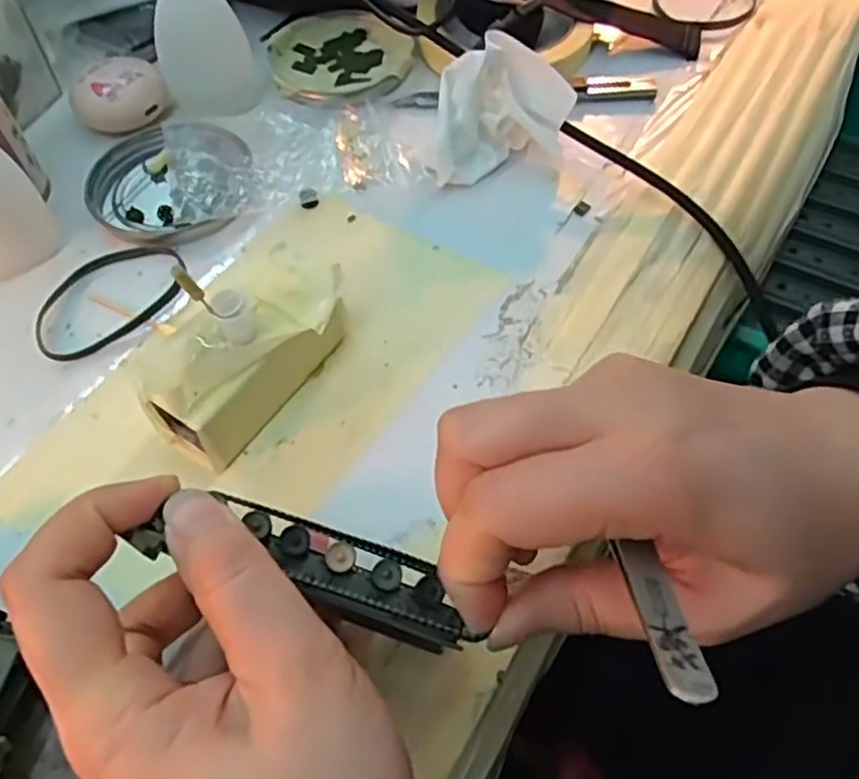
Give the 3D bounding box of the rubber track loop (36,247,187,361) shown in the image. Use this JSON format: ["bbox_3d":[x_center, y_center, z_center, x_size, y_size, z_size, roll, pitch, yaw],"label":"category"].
[{"bbox_3d":[-0.141,-0.041,0.313,0.070,0.004,0.045,-34,62,-19],"label":"rubber track loop"}]

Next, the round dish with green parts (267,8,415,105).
[{"bbox_3d":[-0.051,-0.186,0.401,0.079,0.011,0.078,4,57,4],"label":"round dish with green parts"}]

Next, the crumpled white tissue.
[{"bbox_3d":[0.031,-0.132,0.340,0.070,0.045,0.048,-2,57,0],"label":"crumpled white tissue"}]

